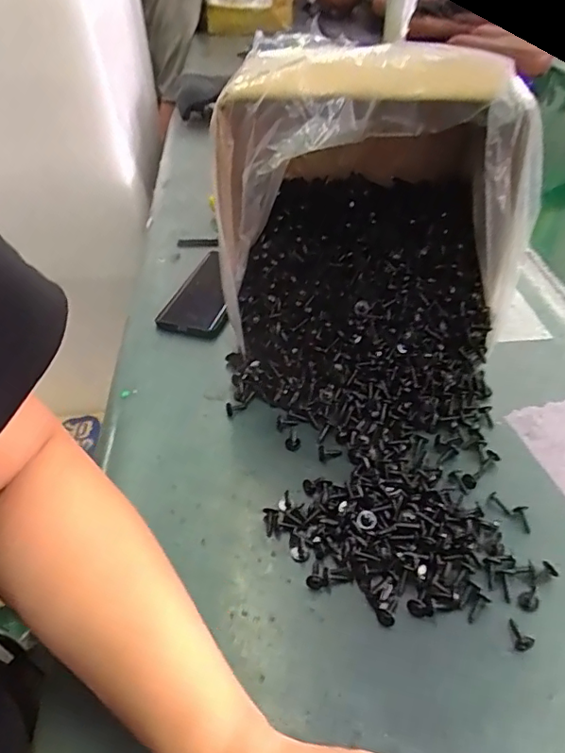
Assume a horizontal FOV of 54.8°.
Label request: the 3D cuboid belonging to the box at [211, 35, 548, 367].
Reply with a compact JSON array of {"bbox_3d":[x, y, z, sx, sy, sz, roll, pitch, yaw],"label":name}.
[{"bbox_3d":[0.092,-0.158,0.547,0.272,0.255,0.228,7,42,10],"label":"box"}]

